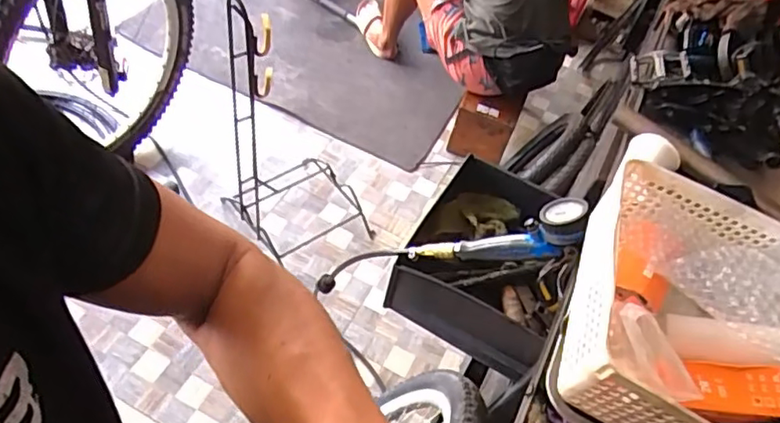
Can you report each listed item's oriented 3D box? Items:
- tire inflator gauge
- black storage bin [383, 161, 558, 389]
[{"bbox_3d":[0.150,0.040,0.839,0.277,0.061,0.062,-15,42,36],"label":"tire inflator gauge"},{"bbox_3d":[0.169,0.076,1.019,0.249,0.111,0.317,27,52,11],"label":"black storage bin"}]

